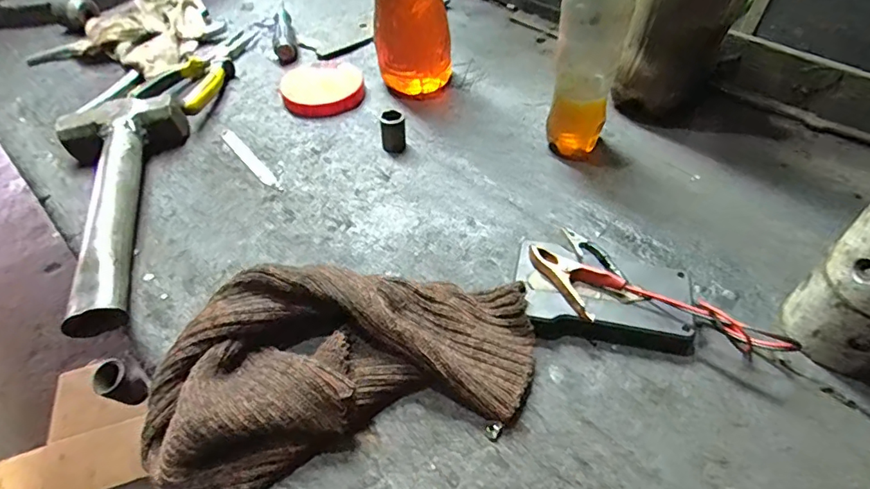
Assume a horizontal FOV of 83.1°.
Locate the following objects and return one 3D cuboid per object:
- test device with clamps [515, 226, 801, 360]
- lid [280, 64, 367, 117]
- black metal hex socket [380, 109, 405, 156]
[{"bbox_3d":[0.131,0.030,0.340,0.145,0.034,0.084,4,49,7],"label":"test device with clamps"},{"bbox_3d":[-0.120,-0.169,0.529,0.087,0.025,0.072,-11,49,-6],"label":"lid"},{"bbox_3d":[-0.039,-0.107,0.470,0.023,0.035,0.024,-7,49,-3],"label":"black metal hex socket"}]

